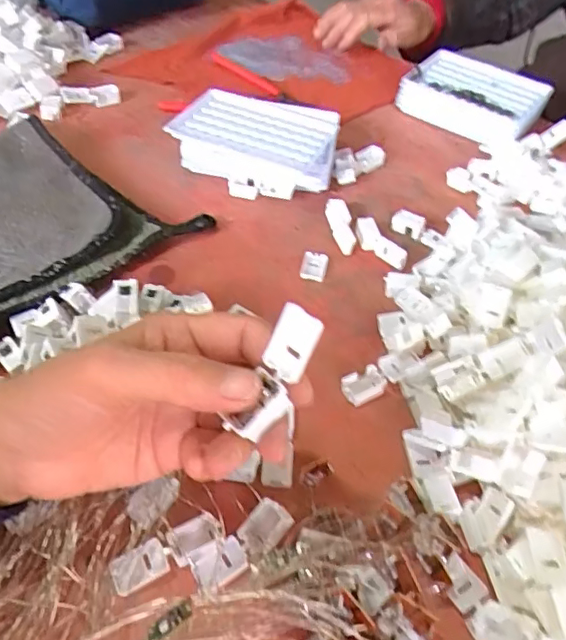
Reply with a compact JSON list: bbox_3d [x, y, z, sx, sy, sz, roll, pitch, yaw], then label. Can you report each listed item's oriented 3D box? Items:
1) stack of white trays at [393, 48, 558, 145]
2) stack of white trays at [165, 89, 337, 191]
[{"bbox_3d":[0.200,-0.236,0.594,0.136,0.036,0.112,30,53,19],"label":"stack of white trays"},{"bbox_3d":[-0.020,-0.167,0.510,0.141,0.036,0.117,18,50,10],"label":"stack of white trays"}]

